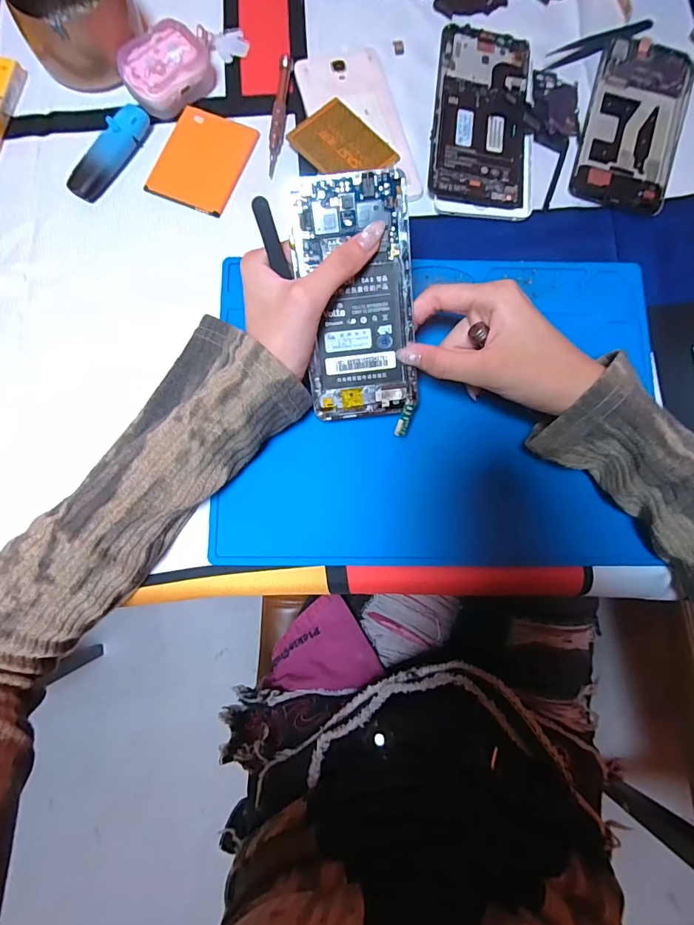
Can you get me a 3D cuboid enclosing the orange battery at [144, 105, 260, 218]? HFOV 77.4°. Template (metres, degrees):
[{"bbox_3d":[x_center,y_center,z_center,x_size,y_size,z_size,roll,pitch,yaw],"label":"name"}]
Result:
[{"bbox_3d":[-0.114,-0.240,0.343,0.064,0.004,0.082,22,80,3],"label":"orange battery"}]

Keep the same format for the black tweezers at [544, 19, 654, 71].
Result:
[{"bbox_3d":[0.215,-0.358,0.369,0.108,0.008,0.016,-24,81,-5],"label":"black tweezers"}]

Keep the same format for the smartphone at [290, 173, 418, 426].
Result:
[{"bbox_3d":[0.007,-0.098,0.271,0.068,0.005,0.141,-7,113,-2],"label":"smartphone"}]

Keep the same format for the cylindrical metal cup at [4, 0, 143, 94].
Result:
[{"bbox_3d":[-0.212,-0.353,0.341,0.087,0.043,0.102,-26,81,-5],"label":"cylindrical metal cup"}]

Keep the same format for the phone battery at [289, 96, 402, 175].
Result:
[{"bbox_3d":[-0.004,-0.249,0.341,0.055,0.008,0.075,-40,83,-7],"label":"phone battery"}]

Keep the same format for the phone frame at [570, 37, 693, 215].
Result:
[{"bbox_3d":[0.233,-0.275,0.351,0.073,0.013,0.155,17,80,3],"label":"phone frame"}]

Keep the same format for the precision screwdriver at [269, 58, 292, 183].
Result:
[{"bbox_3d":[-0.055,-0.279,0.347,0.011,0.010,0.103,5,80,0],"label":"precision screwdriver"}]

